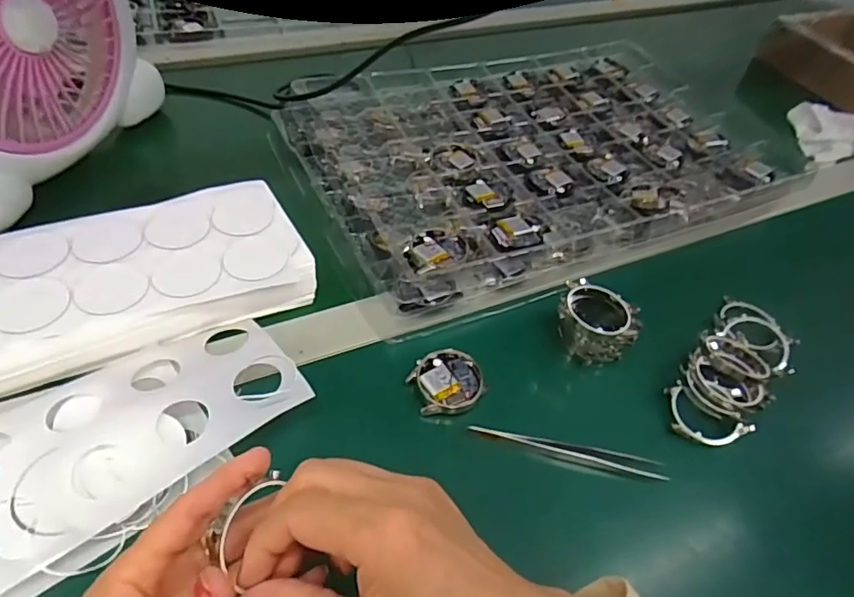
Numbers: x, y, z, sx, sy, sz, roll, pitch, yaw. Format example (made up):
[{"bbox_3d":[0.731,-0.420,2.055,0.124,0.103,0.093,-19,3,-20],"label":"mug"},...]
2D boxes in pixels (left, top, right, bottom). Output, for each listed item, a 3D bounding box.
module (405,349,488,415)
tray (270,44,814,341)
[{"bbox_3d":[0.013,0.058,0.374,0.048,0.017,0.041,-10,51,-15],"label":"module"},{"bbox_3d":[0.097,-0.149,0.535,0.427,0.029,0.302,-16,53,-20],"label":"tray"}]

